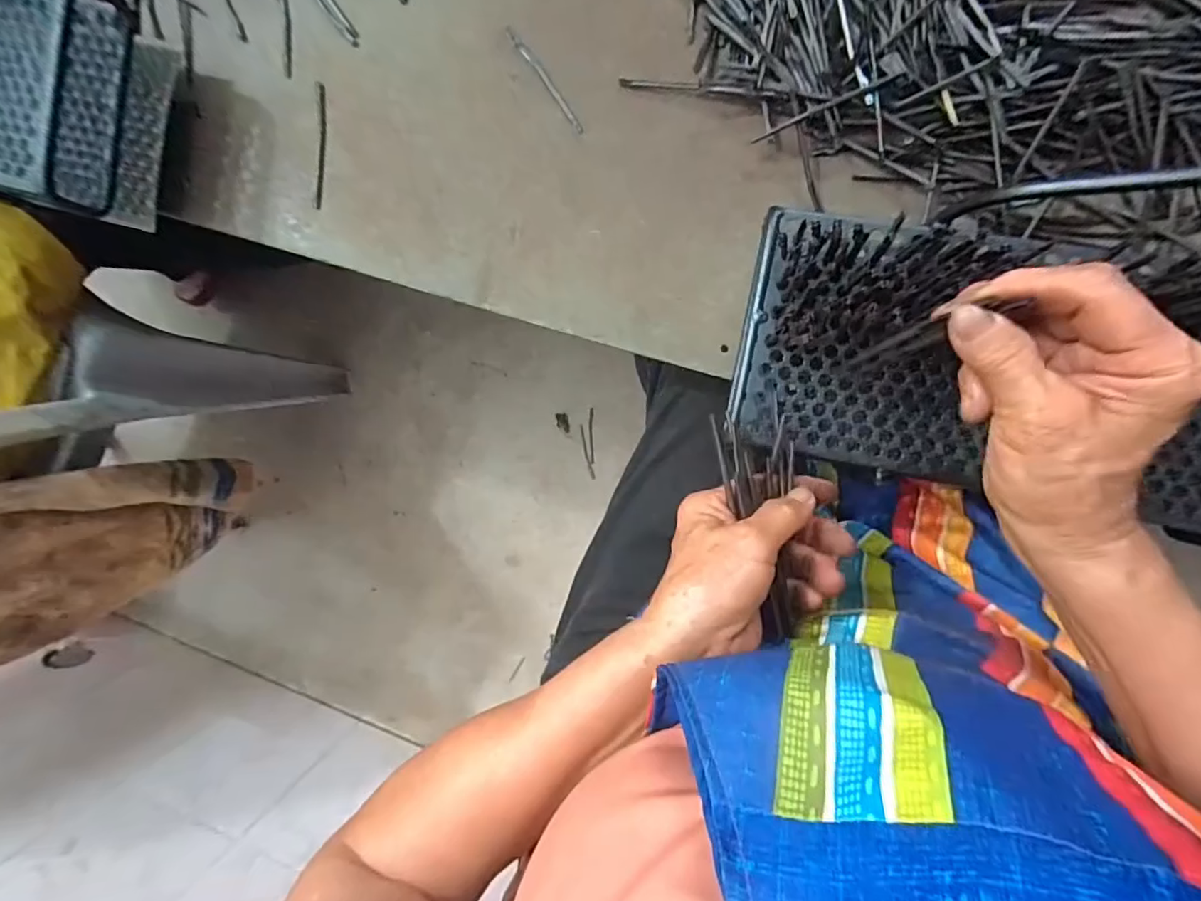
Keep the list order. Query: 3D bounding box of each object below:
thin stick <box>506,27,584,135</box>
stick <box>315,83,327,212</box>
[{"bbox_3d":[-0.042,-0.280,0.422,0.008,0.004,0.093,-37,89,9],"label":"thin stick"},{"bbox_3d":[-0.227,-0.247,0.456,0.008,0.004,0.098,5,95,8],"label":"stick"}]

